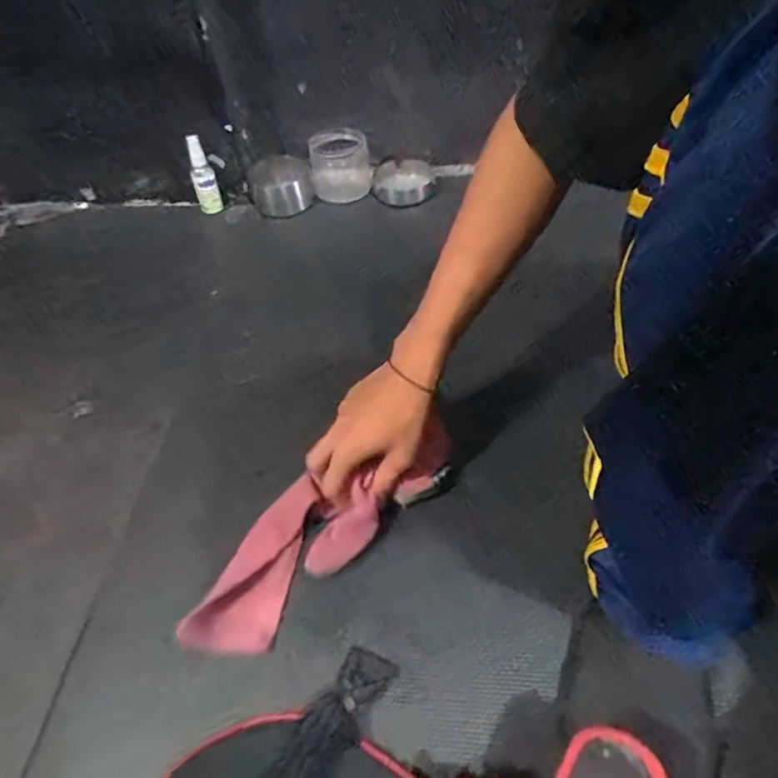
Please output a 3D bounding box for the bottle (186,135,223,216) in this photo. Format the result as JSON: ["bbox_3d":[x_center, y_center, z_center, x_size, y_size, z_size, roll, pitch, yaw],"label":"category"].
[{"bbox_3d":[-0.293,-0.336,0.840,0.035,0.121,0.030,-18,51,-11],"label":"bottle"}]

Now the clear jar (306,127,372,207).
[{"bbox_3d":[-0.078,-0.357,0.870,0.095,0.081,0.096,-7,50,-1],"label":"clear jar"}]

